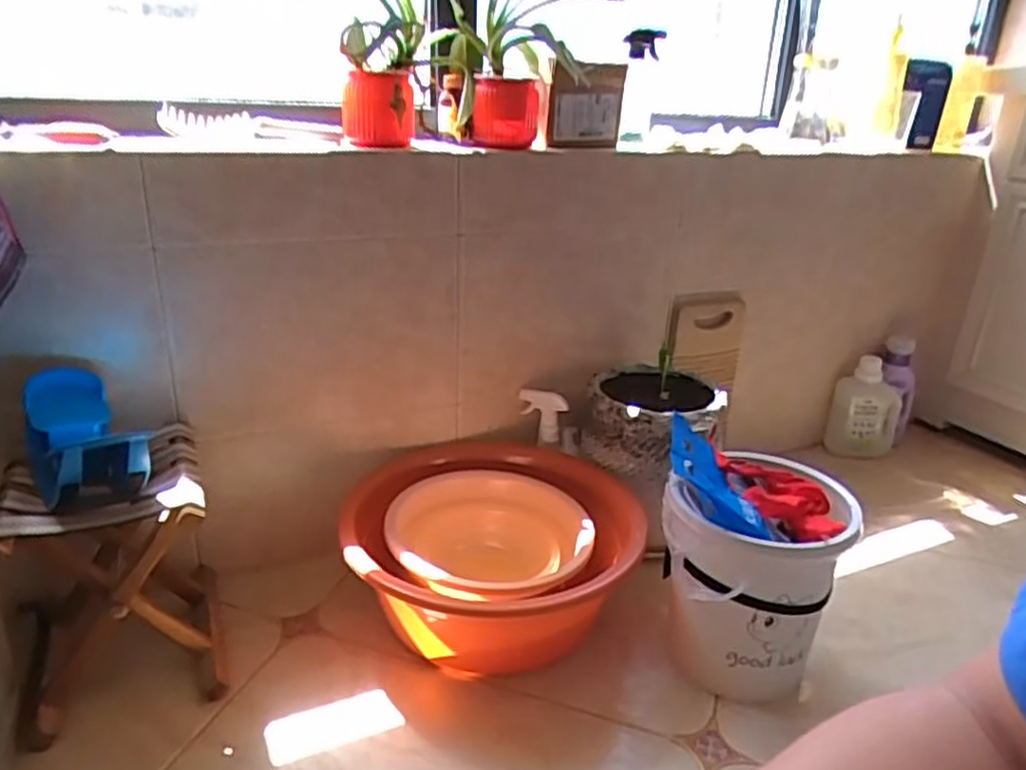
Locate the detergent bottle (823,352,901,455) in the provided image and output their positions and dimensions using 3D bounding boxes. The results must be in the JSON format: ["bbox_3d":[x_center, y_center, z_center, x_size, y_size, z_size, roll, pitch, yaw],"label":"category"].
[{"bbox_3d":[0.852,0.060,1.746,0.172,0.230,0.072,-4,23,-16],"label":"detergent bottle"}]

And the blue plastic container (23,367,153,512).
[{"bbox_3d":[-0.554,0.079,0.931,0.107,0.129,0.223,-17,29,-39],"label":"blue plastic container"}]

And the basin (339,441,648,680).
[{"bbox_3d":[-0.032,0.279,1.152,0.424,0.188,0.450,2,22,-1],"label":"basin"}]

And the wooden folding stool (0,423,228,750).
[{"bbox_3d":[-0.542,0.252,0.991,0.236,0.302,0.261,-8,25,-26],"label":"wooden folding stool"}]

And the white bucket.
[{"bbox_3d":[0.337,0.263,1.063,0.250,0.319,0.241,9,23,13],"label":"white bucket"}]

